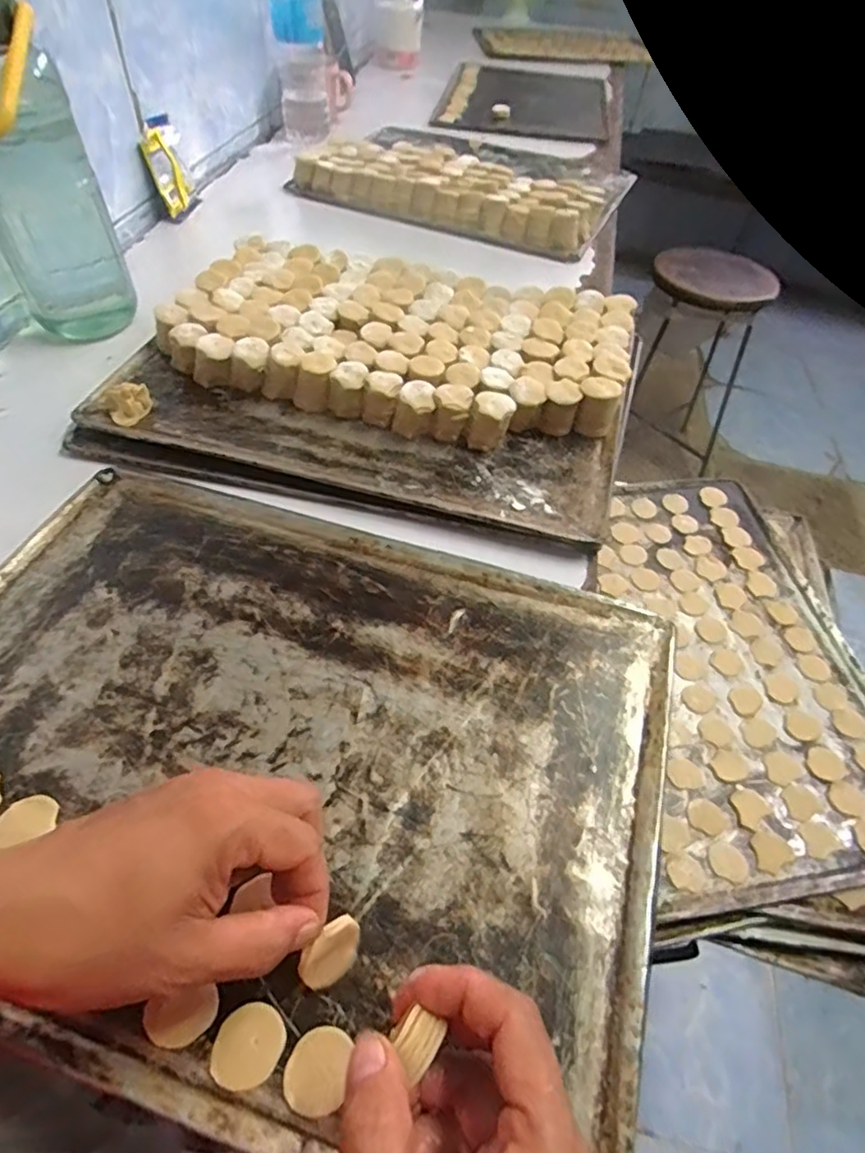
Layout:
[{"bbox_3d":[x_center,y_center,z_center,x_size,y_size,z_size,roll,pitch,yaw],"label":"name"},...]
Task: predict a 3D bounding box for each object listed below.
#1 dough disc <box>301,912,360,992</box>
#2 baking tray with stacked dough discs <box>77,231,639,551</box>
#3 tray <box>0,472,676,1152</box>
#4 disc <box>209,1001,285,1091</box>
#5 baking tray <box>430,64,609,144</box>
[{"bbox_3d":[-0.046,0.176,0.283,0.004,0.029,0.031,15,54,47],"label":"dough disc"},{"bbox_3d":[-0.053,-0.196,0.564,0.459,0.055,0.320,14,51,6],"label":"baking tray with stacked dough discs"},{"bbox_3d":[-0.093,0.093,0.361,0.451,0.022,0.319,15,52,7],"label":"tray"},{"bbox_3d":[-0.082,0.209,0.269,0.028,0.005,0.031,39,58,23],"label":"disc"},{"bbox_3d":[0.201,-1.022,1.275,0.324,0.019,0.576,10,51,3],"label":"baking tray"}]

